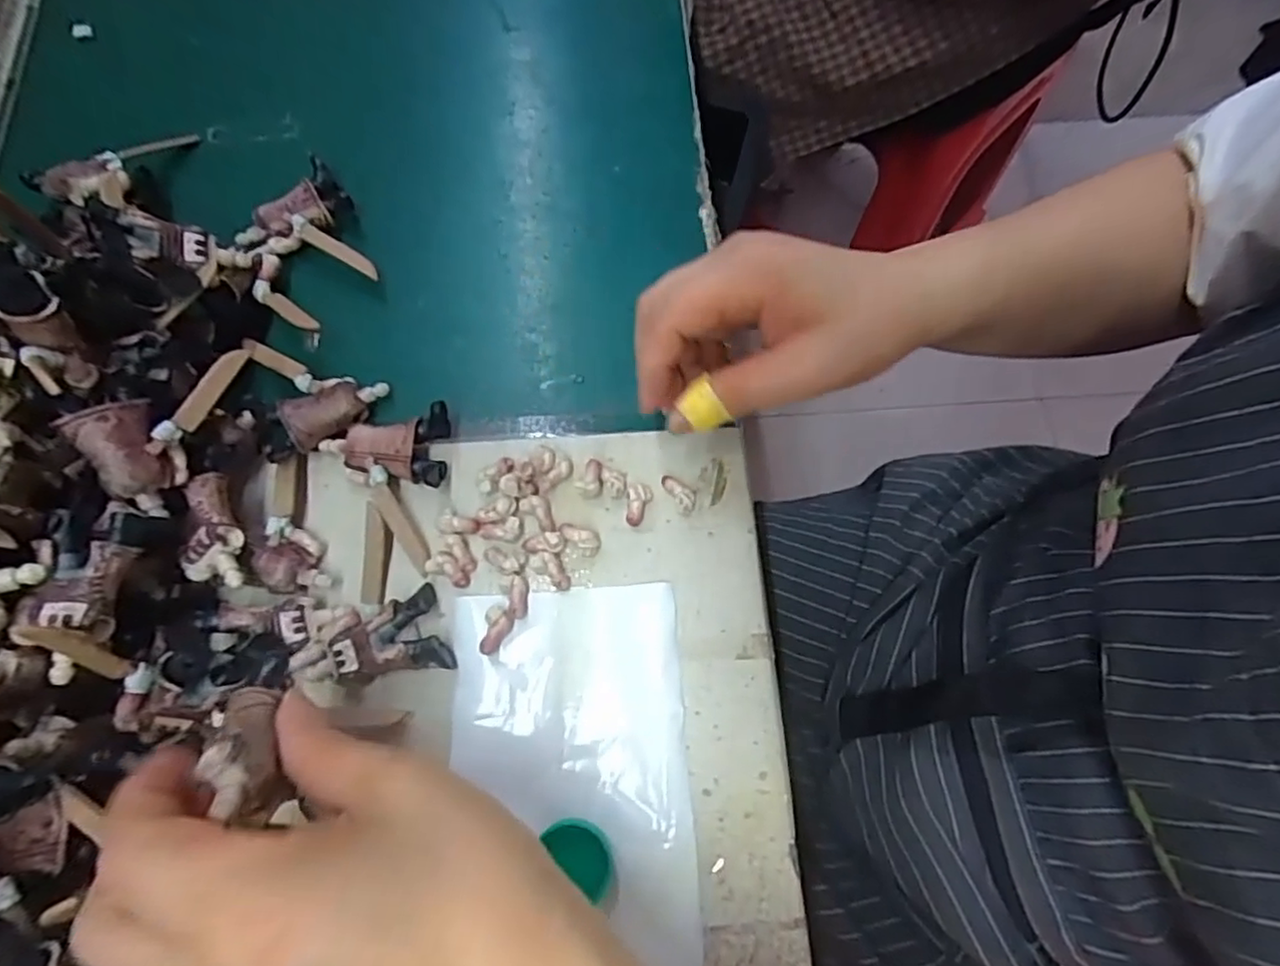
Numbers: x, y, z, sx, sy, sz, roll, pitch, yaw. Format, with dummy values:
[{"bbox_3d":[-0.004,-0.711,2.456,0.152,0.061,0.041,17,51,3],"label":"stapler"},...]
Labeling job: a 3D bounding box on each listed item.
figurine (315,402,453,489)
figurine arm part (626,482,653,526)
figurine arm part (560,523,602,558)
[{"bbox_3d":[-0.119,-0.015,0.303,0.059,0.022,0.037,0,72,-1],"label":"figurine"},{"bbox_3d":[0.000,0.010,0.302,0.011,0.008,0.020,4,72,1],"label":"figurine arm part"},{"bbox_3d":[-0.028,0.026,0.297,0.020,0.009,0.011,18,73,5],"label":"figurine arm part"}]

